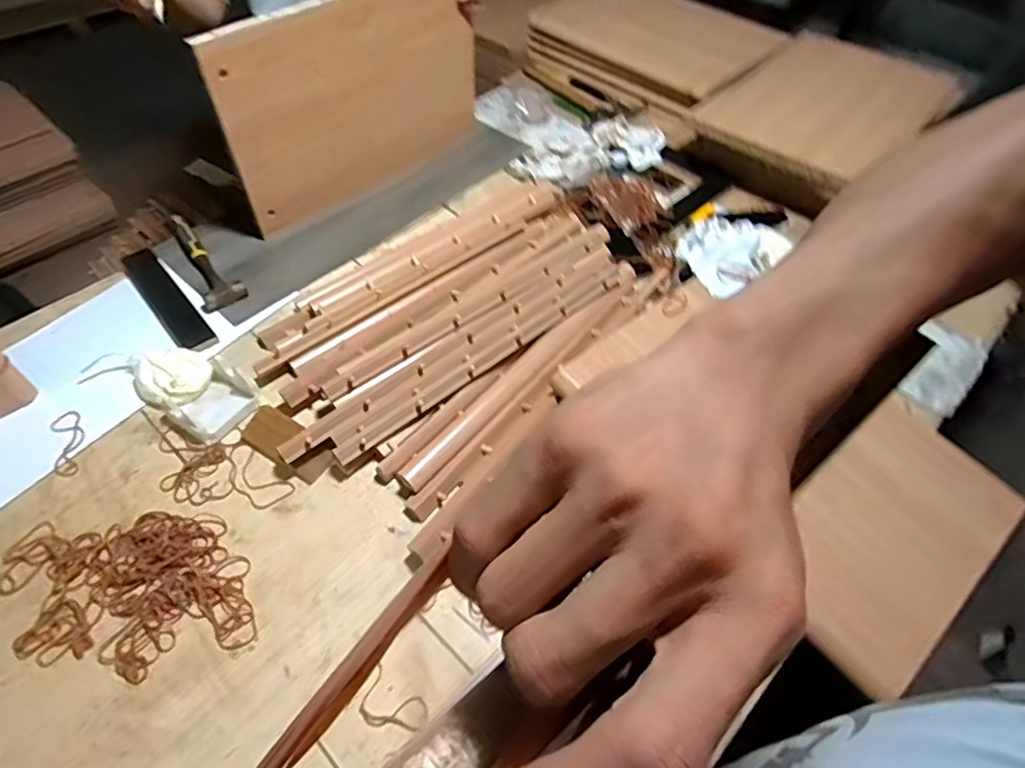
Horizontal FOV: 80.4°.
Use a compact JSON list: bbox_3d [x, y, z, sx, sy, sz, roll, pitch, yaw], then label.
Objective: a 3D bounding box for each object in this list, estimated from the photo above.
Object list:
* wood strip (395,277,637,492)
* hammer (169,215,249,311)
[{"bbox_3d":[0.023,-0.024,0.961,0.042,0.014,0.523,42,63,9],"label":"wood strip"},{"bbox_3d":[-0.583,-0.240,1.128,0.075,0.033,0.308,-29,58,-22],"label":"hammer"}]

